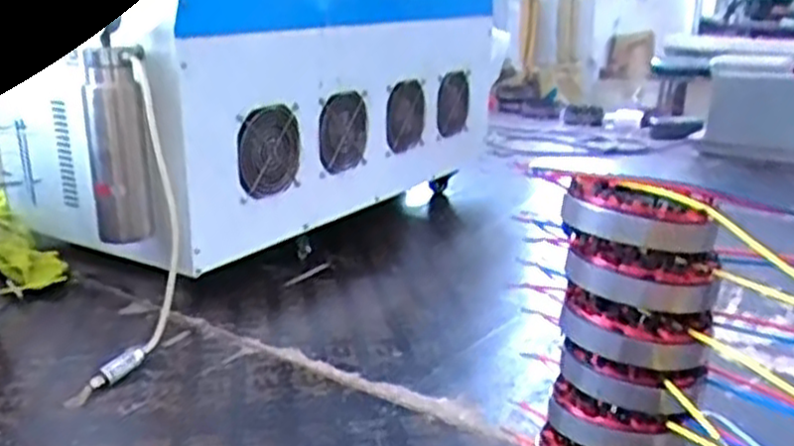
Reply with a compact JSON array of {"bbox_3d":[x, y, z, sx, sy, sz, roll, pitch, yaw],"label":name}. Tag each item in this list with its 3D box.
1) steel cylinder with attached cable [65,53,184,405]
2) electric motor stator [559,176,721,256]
[{"bbox_3d":[-0.270,0.013,0.842,0.056,0.356,0.129,1,-14,1],"label":"steel cylinder with attached cable"},{"bbox_3d":[0.141,-0.010,0.457,0.082,0.034,0.069,6,17,19],"label":"electric motor stator"}]

